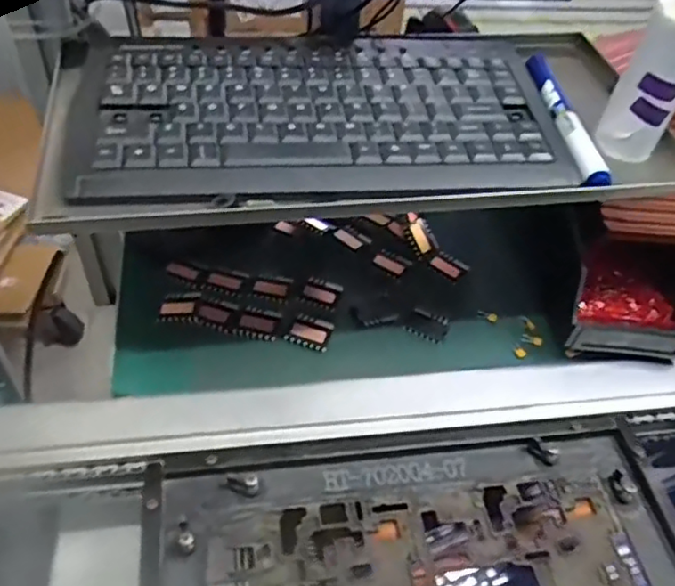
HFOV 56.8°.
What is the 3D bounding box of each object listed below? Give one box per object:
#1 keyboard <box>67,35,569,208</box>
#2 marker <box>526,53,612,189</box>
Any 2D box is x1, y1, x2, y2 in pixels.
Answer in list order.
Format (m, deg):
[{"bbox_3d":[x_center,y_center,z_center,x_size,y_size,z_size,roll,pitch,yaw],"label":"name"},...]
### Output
[{"bbox_3d":[-0.005,-0.116,0.394,0.283,0.020,0.162,-3,48,-7],"label":"keyboard"},{"bbox_3d":[0.150,-0.118,0.415,0.018,0.011,0.146,-1,46,-7],"label":"marker"}]

